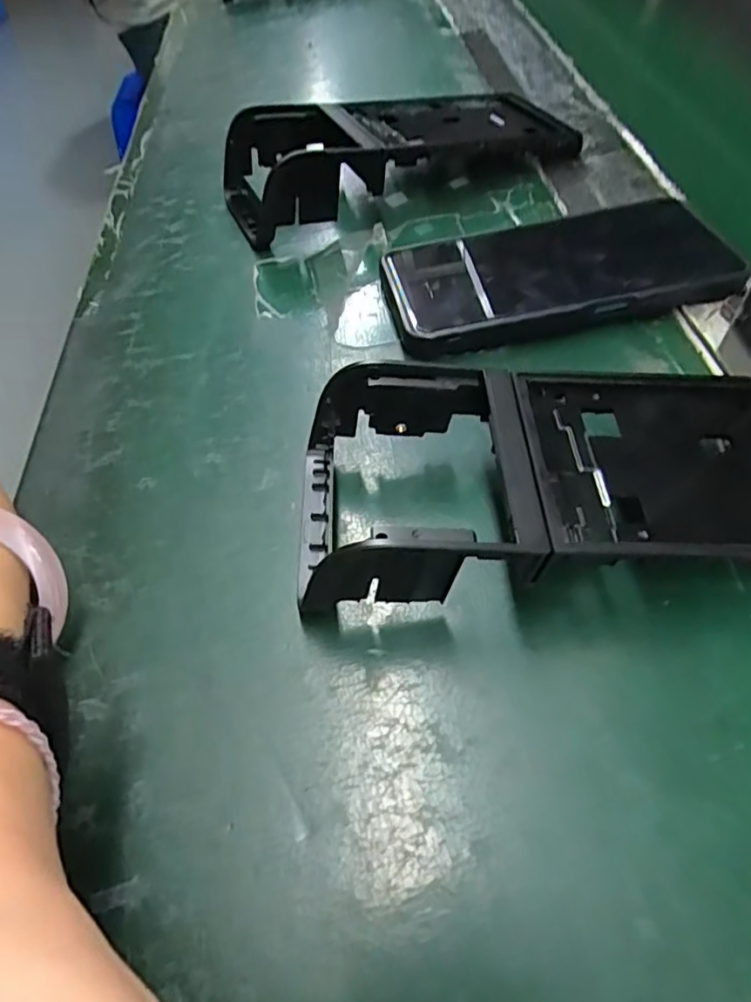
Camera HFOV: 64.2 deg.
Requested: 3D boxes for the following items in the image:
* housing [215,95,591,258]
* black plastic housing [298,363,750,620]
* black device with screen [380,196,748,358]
[{"bbox_3d":[0.014,-0.221,0.370,0.215,0.042,0.091,-20,53,-10],"label":"housing"},{"bbox_3d":[0.079,-0.008,0.202,0.212,0.047,0.081,-4,52,2],"label":"black plastic housing"},{"bbox_3d":[0.088,-0.114,0.302,0.167,0.017,0.089,-13,52,-5],"label":"black device with screen"}]

